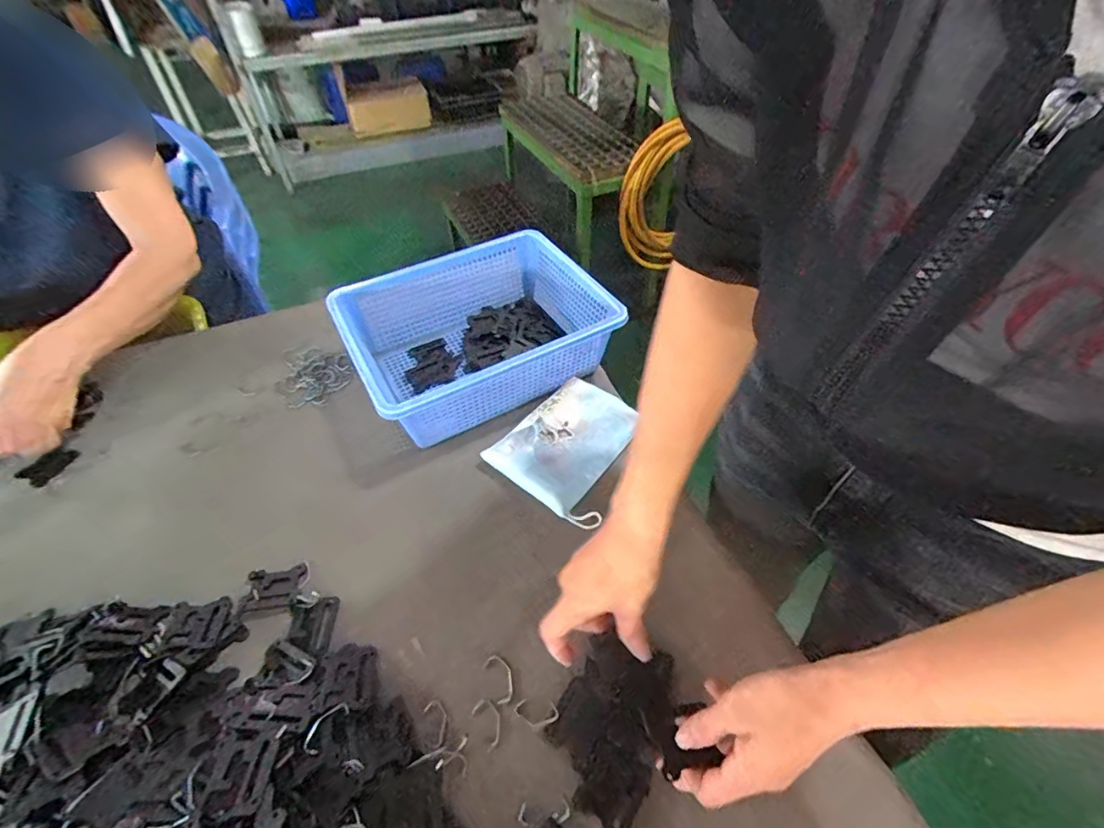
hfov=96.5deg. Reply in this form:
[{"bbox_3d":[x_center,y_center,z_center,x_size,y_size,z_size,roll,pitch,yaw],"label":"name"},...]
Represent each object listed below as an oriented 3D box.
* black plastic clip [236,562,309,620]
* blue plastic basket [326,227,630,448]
[{"bbox_3d":[-0.257,0.162,0.459,0.058,0.012,0.041,-16,50,-11],"label":"black plastic clip"},{"bbox_3d":[-0.093,-0.100,0.622,0.294,0.103,0.228,-25,53,-18],"label":"blue plastic basket"}]

